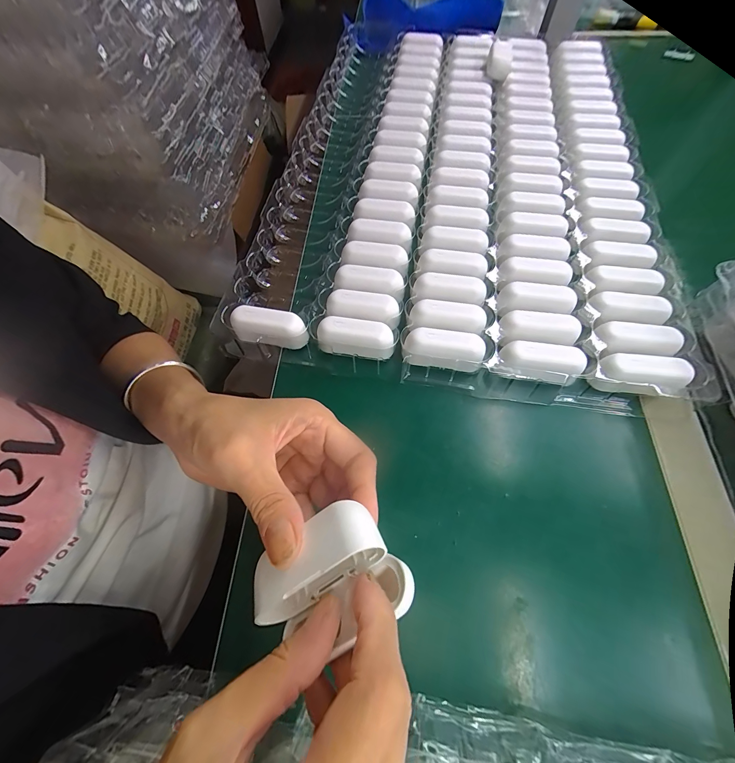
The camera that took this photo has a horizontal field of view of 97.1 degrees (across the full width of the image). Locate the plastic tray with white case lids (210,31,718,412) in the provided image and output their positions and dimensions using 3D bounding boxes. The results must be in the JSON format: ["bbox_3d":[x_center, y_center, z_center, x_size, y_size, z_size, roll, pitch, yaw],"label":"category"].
[{"bbox_3d":[0.099,-0.246,0.371,0.382,0.055,0.544,7,62,5],"label":"plastic tray with white case lids"}]

